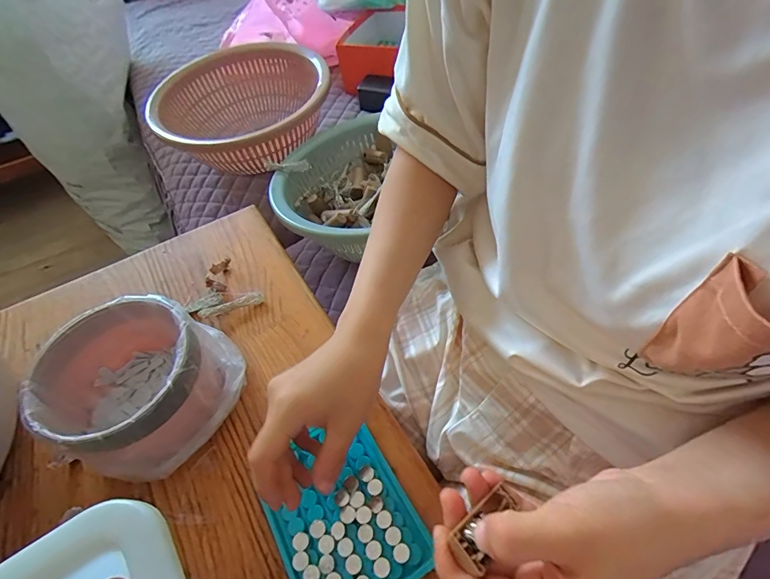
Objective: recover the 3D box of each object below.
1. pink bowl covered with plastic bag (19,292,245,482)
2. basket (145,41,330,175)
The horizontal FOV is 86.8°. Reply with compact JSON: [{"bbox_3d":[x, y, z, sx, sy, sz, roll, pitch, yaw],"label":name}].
[{"bbox_3d":[-0.194,0.074,0.332,0.119,0.085,0.126,-3,52,4],"label":"pink bowl covered with plastic bag"},{"bbox_3d":[-0.239,-0.308,0.709,0.280,0.118,0.341,-17,52,-7],"label":"basket"}]

